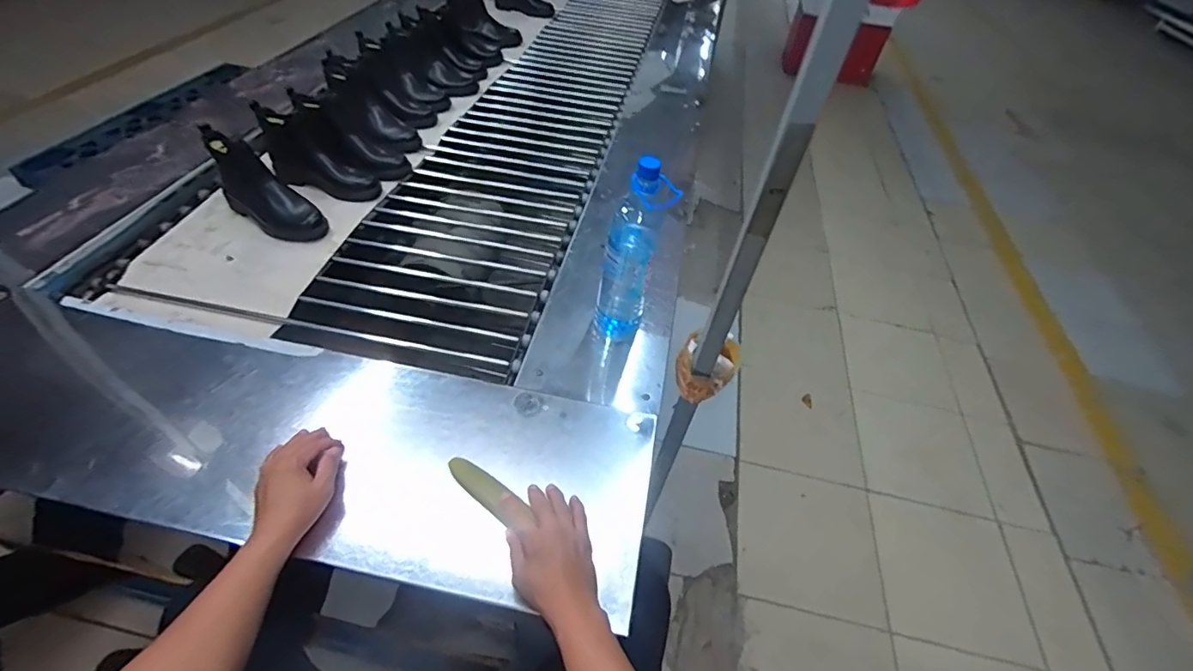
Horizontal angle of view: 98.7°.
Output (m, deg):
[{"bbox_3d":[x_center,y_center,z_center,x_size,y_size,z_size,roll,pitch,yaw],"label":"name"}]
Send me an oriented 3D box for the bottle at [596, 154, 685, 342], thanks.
[{"bbox_3d":[0.056,-0.116,0.796,0.096,0.311,0.068,8,49,1],"label":"bottle"}]

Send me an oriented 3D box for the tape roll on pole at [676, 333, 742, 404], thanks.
[{"bbox_3d":[0.179,0.051,0.864,0.102,0.058,0.115,36,55,24],"label":"tape roll on pole"}]

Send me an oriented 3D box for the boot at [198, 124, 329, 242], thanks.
[{"bbox_3d":[-0.697,-0.315,1.041,0.327,0.149,0.091,31,53,20],"label":"boot"}]

